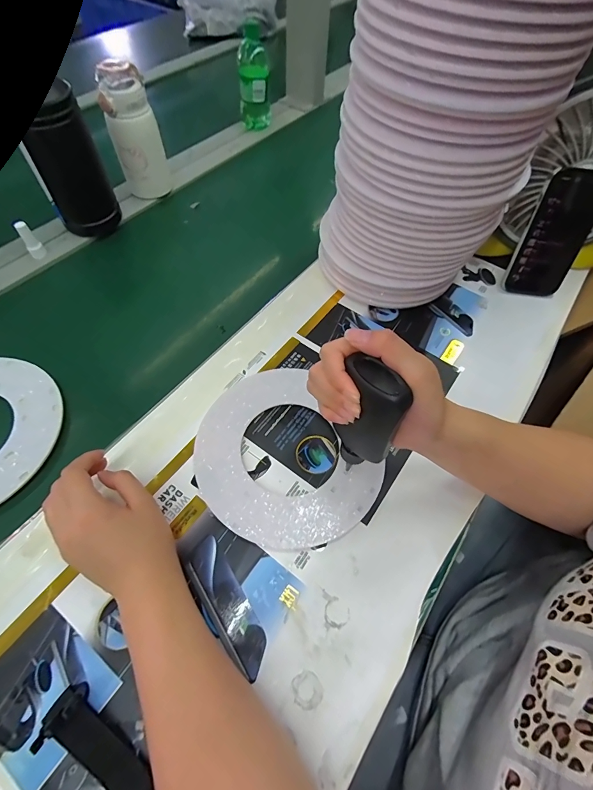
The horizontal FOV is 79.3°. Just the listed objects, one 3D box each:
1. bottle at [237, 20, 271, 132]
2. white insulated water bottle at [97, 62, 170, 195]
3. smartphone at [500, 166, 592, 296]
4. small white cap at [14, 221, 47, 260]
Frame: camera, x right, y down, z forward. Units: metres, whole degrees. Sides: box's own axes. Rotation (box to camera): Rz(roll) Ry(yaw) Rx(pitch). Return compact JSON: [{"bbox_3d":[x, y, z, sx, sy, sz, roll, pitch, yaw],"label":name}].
[{"bbox_3d":[-0.082,-0.608,0.693,0.056,0.150,0.052,-5,59,-5],"label":"bottle"},{"bbox_3d":[-0.245,-0.393,0.555,0.068,0.175,0.058,-3,59,-4],"label":"white insulated water bottle"},{"bbox_3d":[0.341,-0.209,0.471,0.080,0.150,0.014,5,40,2],"label":"smartphone"},{"bbox_3d":[-0.378,-0.220,0.511,0.020,0.053,0.017,-32,65,-20],"label":"small white cap"}]

